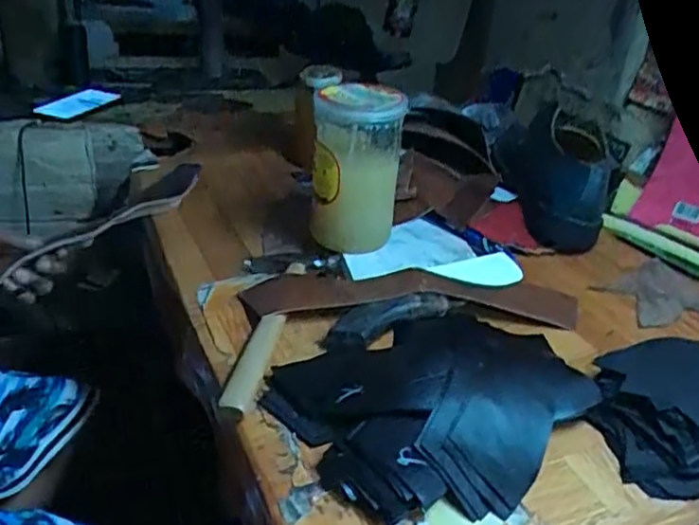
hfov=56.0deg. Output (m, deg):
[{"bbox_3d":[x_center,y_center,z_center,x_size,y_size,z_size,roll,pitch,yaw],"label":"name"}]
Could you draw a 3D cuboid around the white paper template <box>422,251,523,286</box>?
[{"bbox_3d":[0.142,0.011,0.708,0.114,0.005,0.050,-10,44,-34],"label":"white paper template"}]

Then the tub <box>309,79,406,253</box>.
[{"bbox_3d":[0.007,-0.106,0.720,0.090,0.160,0.082,4,30,-2],"label":"tub"}]

